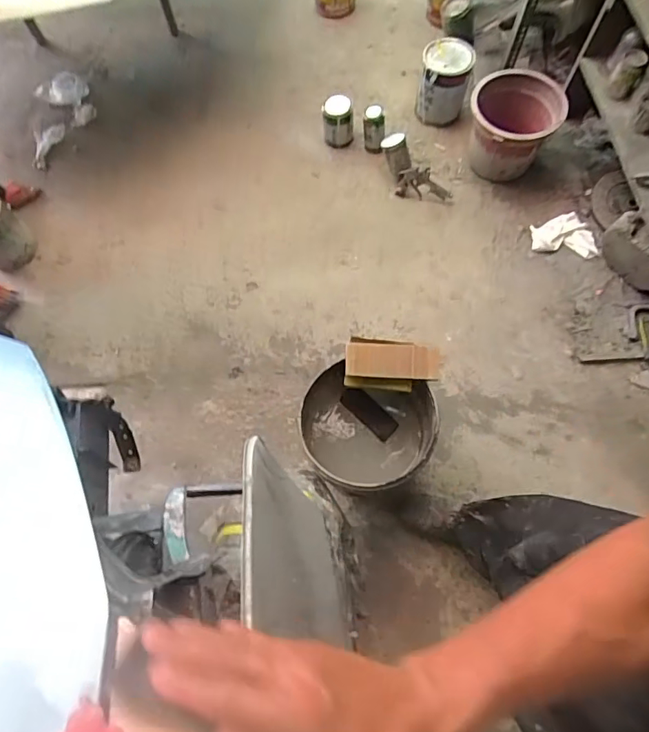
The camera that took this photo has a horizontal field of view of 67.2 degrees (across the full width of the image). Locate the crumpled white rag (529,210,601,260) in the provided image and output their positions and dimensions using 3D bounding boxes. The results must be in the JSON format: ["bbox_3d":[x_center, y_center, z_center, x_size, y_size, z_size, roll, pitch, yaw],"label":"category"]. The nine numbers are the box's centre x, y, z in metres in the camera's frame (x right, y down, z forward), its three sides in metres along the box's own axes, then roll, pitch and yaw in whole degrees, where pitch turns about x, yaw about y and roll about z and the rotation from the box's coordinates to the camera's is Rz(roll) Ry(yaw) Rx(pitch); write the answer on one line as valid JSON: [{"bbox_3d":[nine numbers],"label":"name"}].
[{"bbox_3d":[0.780,-0.434,1.590,0.215,0.042,0.147,10,69,4],"label":"crumpled white rag"}]

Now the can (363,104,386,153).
[{"bbox_3d":[0.176,-0.845,1.748,0.077,0.168,0.076,0,68,0],"label":"can"}]

